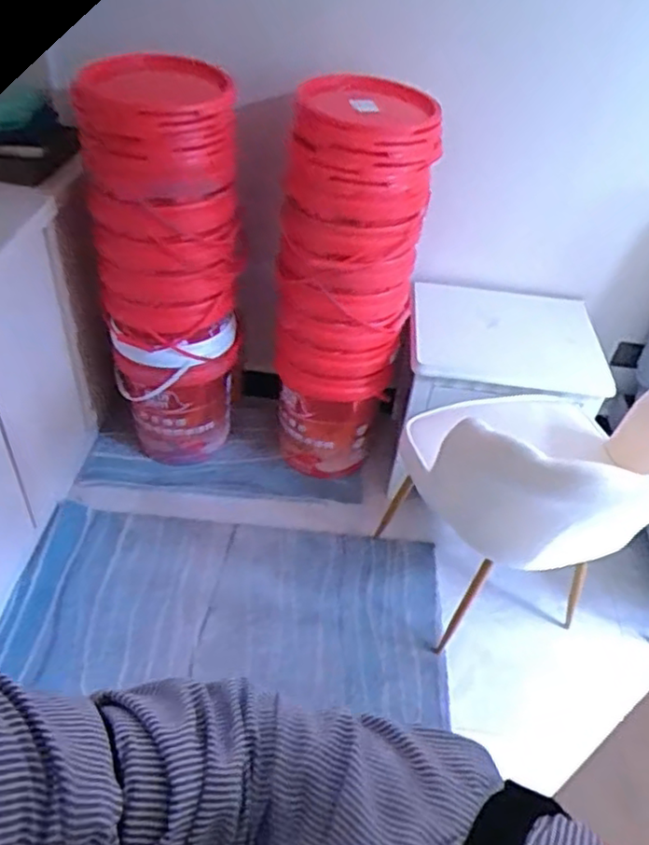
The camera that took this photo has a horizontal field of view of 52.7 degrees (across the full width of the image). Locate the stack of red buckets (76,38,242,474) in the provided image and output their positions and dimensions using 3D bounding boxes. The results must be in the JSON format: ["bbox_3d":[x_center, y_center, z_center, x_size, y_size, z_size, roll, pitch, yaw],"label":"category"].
[{"bbox_3d":[-0.367,-0.345,1.582,0.301,0.896,0.316,-3,43,-10],"label":"stack of red buckets"}]

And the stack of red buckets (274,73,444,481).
[{"bbox_3d":[0.039,-0.298,1.600,0.316,0.907,0.306,-1,43,-8],"label":"stack of red buckets"}]

